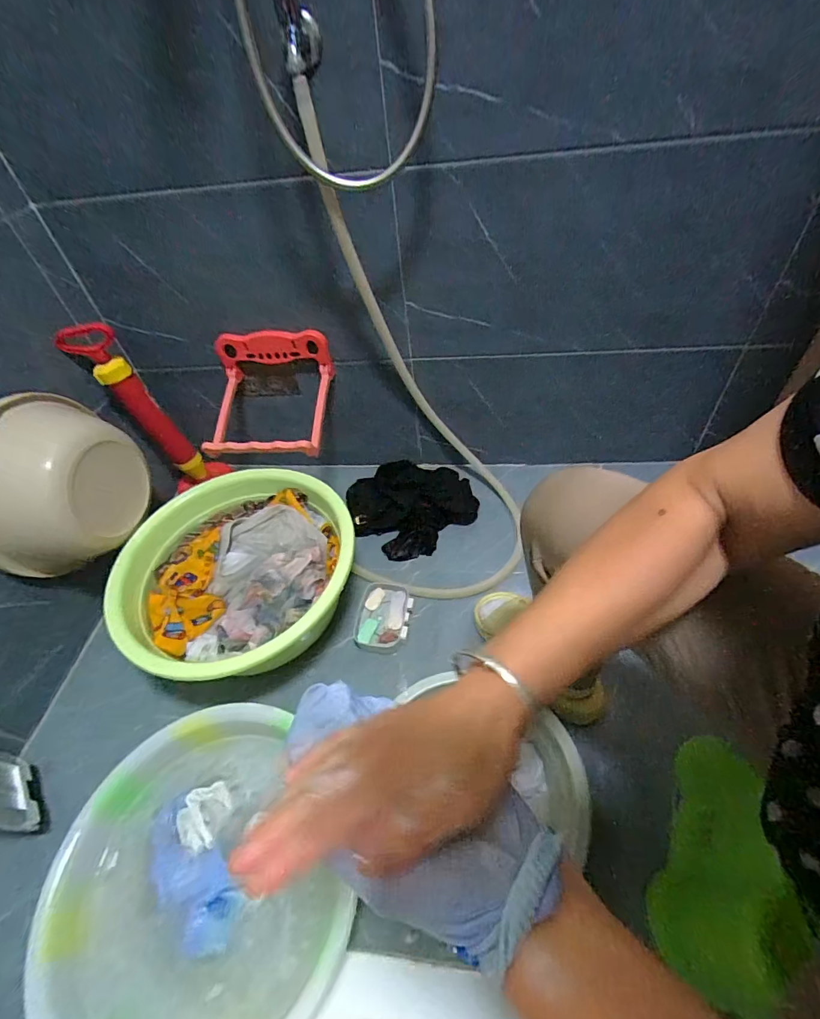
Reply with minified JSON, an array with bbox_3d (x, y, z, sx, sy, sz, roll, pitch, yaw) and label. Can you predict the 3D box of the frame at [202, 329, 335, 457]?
[{"bbox_3d":[-0.297,-0.218,0.839,0.260,0.145,0.220,2,48,10],"label":"frame"}]

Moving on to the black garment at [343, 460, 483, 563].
[{"bbox_3d":[0.005,-0.011,0.946,0.264,0.061,0.216,-17,48,-8],"label":"black garment"}]

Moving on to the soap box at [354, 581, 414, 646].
[{"bbox_3d":[-0.047,0.191,0.799,0.097,0.026,0.120,2,48,10],"label":"soap box"}]

